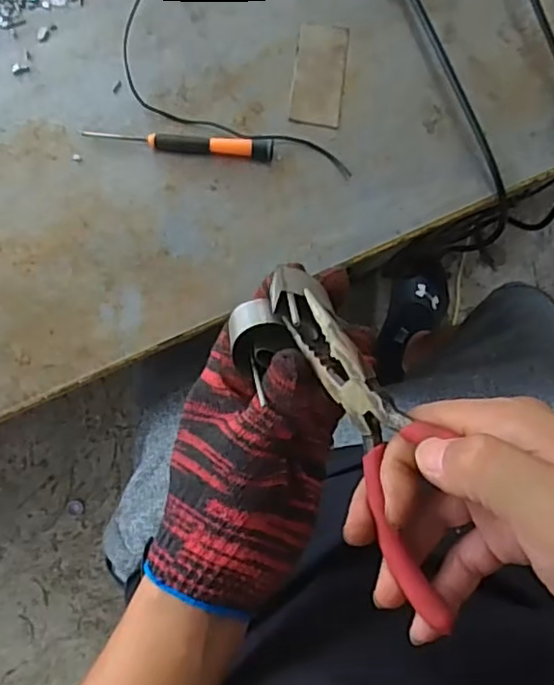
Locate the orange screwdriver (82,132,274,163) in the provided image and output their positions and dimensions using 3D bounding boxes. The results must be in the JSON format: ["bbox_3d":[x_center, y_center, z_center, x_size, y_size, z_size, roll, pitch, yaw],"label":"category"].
[{"bbox_3d":[-0.074,-0.152,0.481,0.142,0.013,0.017,3,88,-4],"label":"orange screwdriver"}]

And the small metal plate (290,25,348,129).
[{"bbox_3d":[0.034,-0.211,0.497,0.039,0.004,0.080,7,87,-4],"label":"small metal plate"}]

